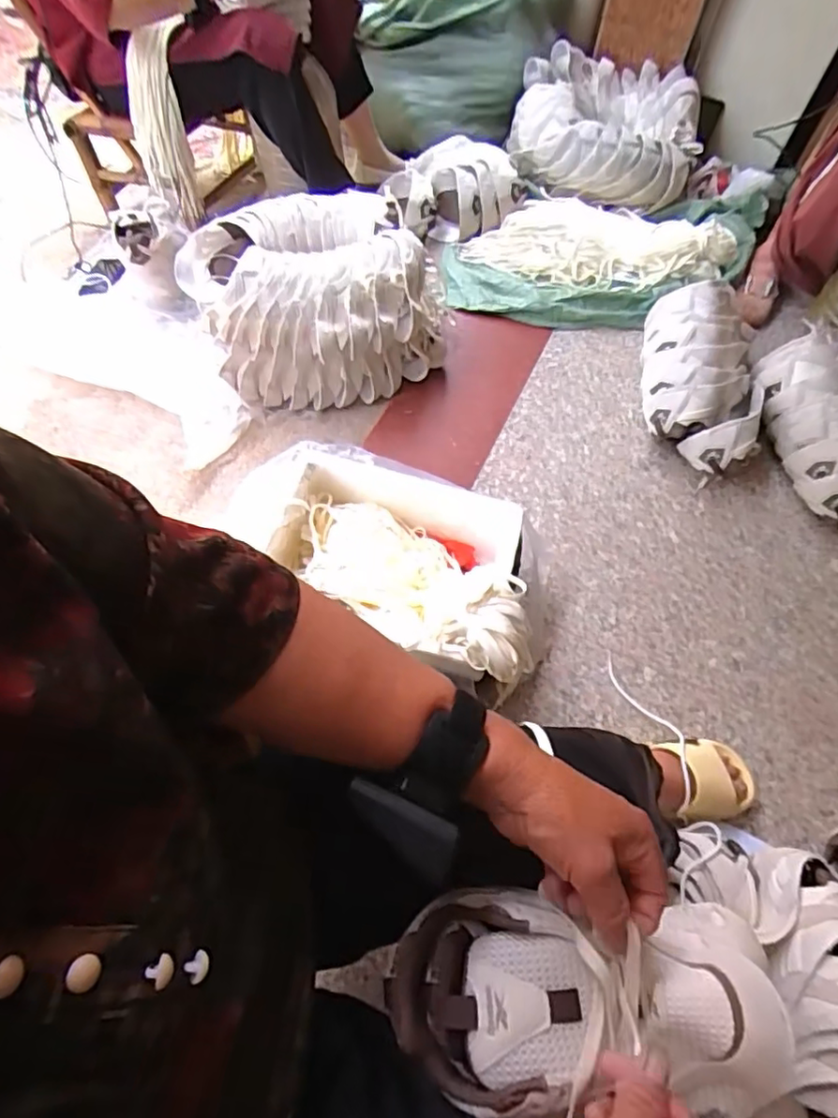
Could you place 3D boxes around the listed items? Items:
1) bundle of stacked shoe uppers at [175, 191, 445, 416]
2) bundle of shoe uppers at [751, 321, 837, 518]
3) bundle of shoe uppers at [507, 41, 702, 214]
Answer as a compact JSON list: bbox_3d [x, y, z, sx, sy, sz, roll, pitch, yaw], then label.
[{"bbox_3d":[-0.205,-0.523,1.182,0.463,0.222,0.384,-15,63,-11],"label":"bundle of stacked shoe uppers"},{"bbox_3d":[0.727,-0.226,1.084,0.186,0.140,0.325,0,61,-3],"label":"bundle of shoe uppers"},{"bbox_3d":[0.456,-1.059,1.490,0.449,0.152,0.366,13,61,4],"label":"bundle of shoe uppers"}]

